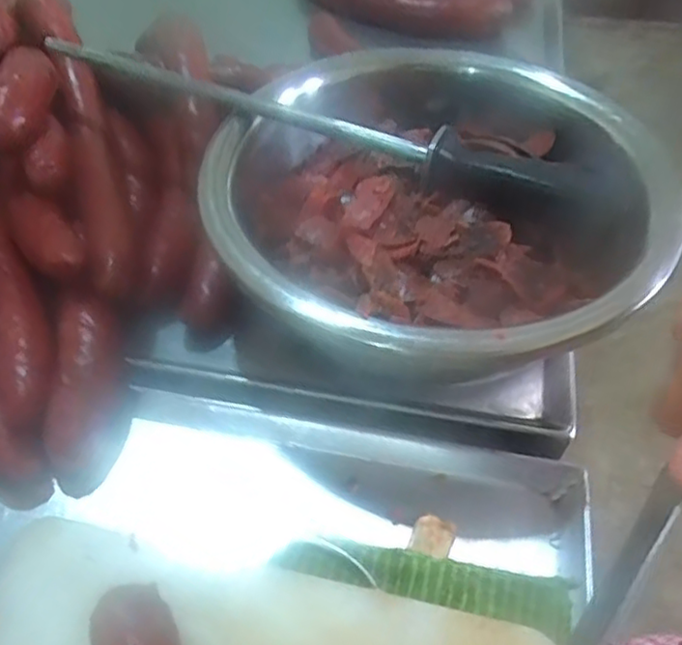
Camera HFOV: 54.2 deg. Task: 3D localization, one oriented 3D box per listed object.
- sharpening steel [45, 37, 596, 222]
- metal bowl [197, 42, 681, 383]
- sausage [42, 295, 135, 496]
[{"bbox_3d":[-0.028,-0.130,0.435,0.372,0.035,0.032,19,53,13],"label":"sharpening steel"},{"bbox_3d":[0.066,-0.080,0.449,0.271,0.105,0.290,1,51,-1],"label":"metal bowl"},{"bbox_3d":[-0.154,0.040,0.403,0.042,0.035,0.122,0,74,-2],"label":"sausage"}]

